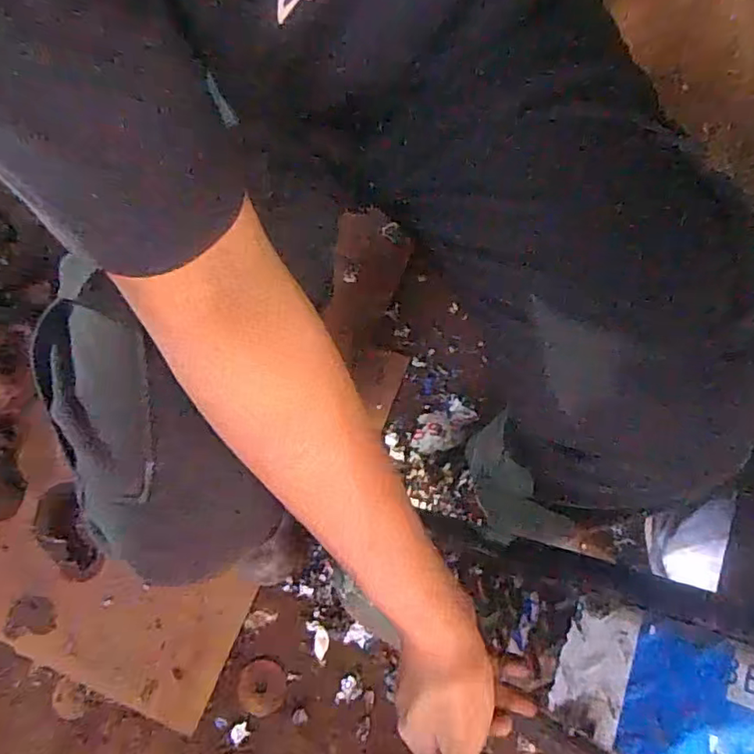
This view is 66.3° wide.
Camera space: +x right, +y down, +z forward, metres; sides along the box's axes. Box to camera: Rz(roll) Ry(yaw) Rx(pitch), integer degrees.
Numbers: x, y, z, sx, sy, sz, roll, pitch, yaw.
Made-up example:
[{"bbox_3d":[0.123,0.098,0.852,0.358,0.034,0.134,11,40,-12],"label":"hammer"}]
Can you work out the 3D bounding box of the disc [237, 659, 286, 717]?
[{"bbox_3d":[-0.155,0.417,0.774,0.064,0.004,0.067,0,70,1],"label":"disc"}]

